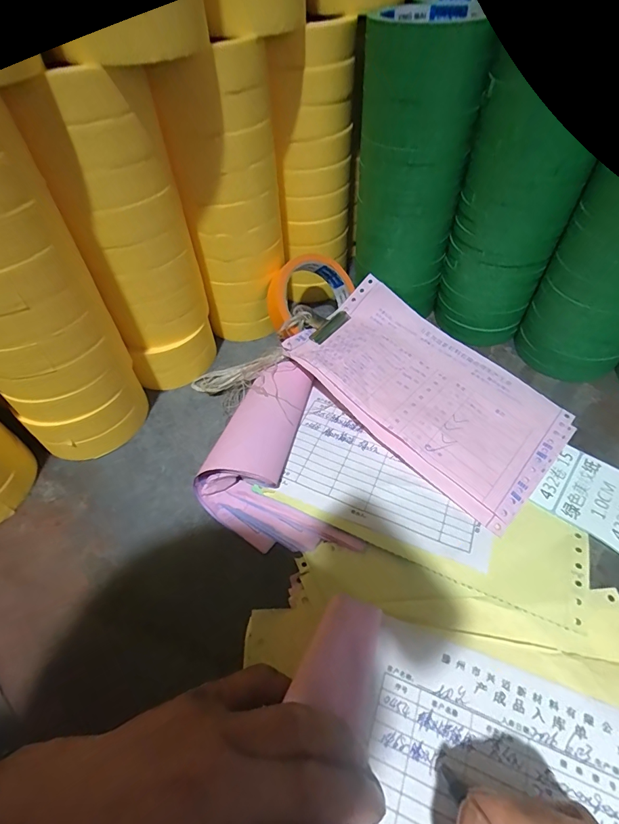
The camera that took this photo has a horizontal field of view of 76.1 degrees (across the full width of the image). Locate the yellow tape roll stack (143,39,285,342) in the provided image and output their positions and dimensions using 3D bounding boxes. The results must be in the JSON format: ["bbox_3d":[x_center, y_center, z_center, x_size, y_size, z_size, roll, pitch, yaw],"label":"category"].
[{"bbox_3d":[-0.064,-0.165,0.352,0.081,0.225,0.076,-5,53,0],"label":"yellow tape roll stack"}]

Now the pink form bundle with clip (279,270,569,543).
[{"bbox_3d":[0.105,-0.024,0.361,0.147,0.015,0.239,-37,68,-28],"label":"pink form bundle with clip"}]

